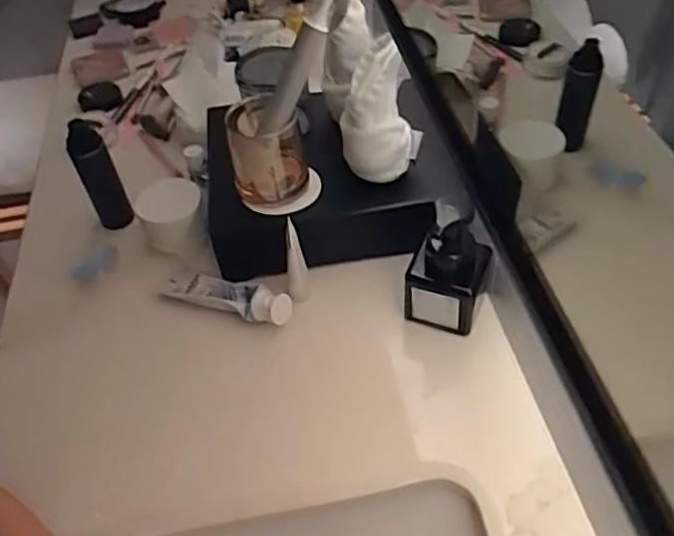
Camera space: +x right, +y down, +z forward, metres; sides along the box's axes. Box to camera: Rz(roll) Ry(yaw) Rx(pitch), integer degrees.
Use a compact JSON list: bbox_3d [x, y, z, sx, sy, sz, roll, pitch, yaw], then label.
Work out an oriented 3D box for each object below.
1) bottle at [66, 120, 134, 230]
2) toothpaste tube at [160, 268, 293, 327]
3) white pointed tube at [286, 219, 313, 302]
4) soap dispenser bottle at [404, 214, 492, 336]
[{"bbox_3d":[-0.260,-0.096,0.691,0.037,0.132,0.034,-27,51,-18],"label":"bottle"},{"bbox_3d":[-0.116,0.024,0.633,0.148,0.029,0.044,17,52,20],"label":"toothpaste tube"},{"bbox_3d":[-0.041,-0.006,0.615,0.023,0.090,0.030,-8,48,-1],"label":"white pointed tube"},{"bbox_3d":[0.102,-0.005,0.571,0.067,0.121,0.065,14,51,18],"label":"soap dispenser bottle"}]

